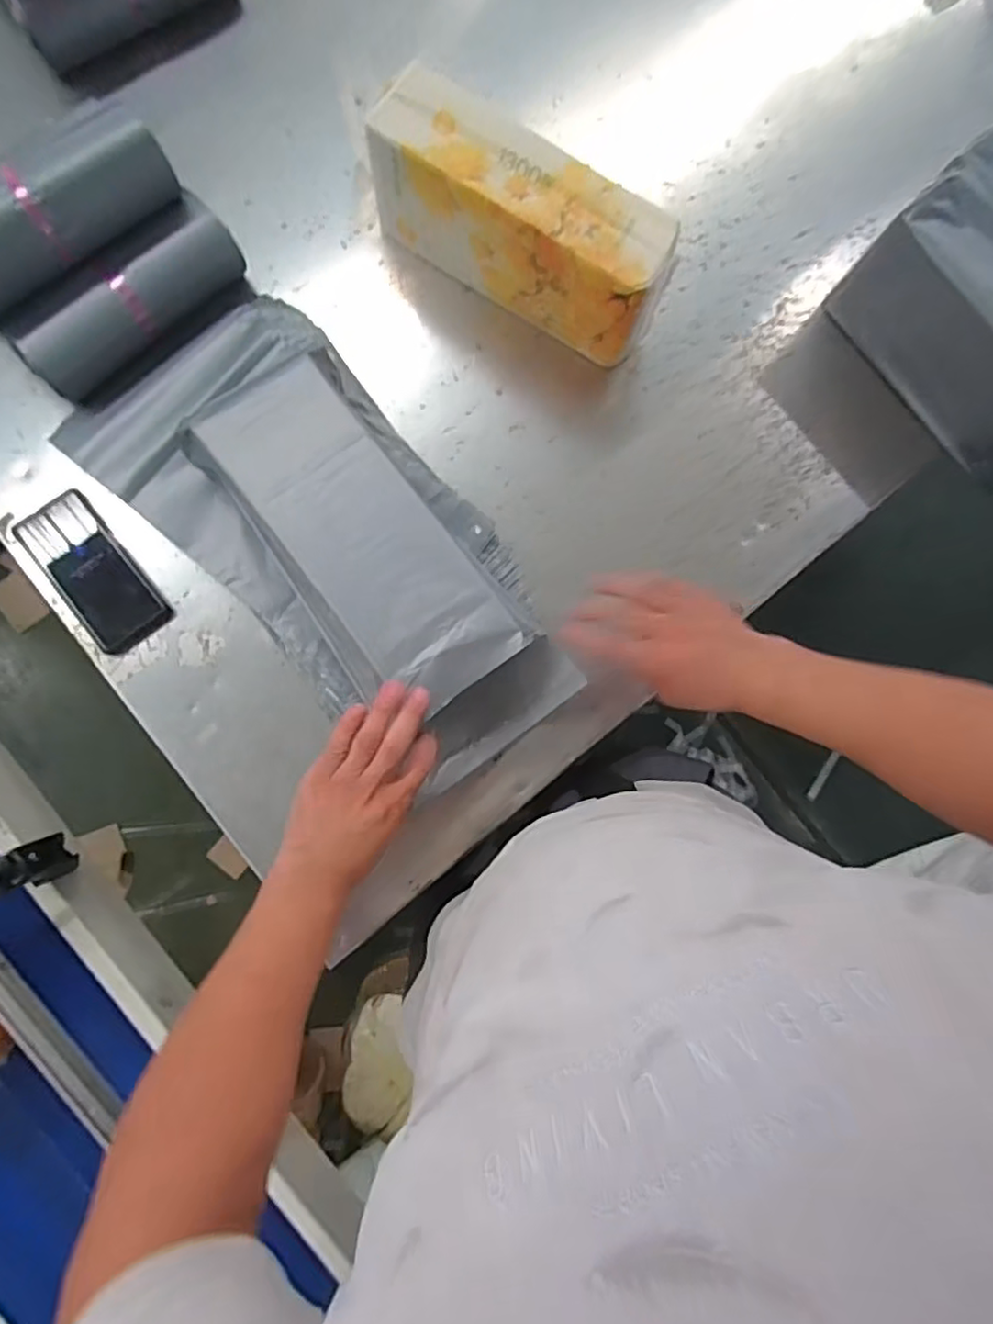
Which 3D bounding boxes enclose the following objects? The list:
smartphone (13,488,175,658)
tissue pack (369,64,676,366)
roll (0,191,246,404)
[{"bbox_3d":[-0.405,-0.090,0.643,0.076,0.009,0.166,-38,87,-8],"label":"smartphone"},{"bbox_3d":[0.023,-0.449,0.668,0.321,0.140,0.093,32,81,0],"label":"tissue pack"},{"bbox_3d":[-0.366,-0.365,0.643,0.236,0.072,0.068,-42,87,-9],"label":"roll"}]

